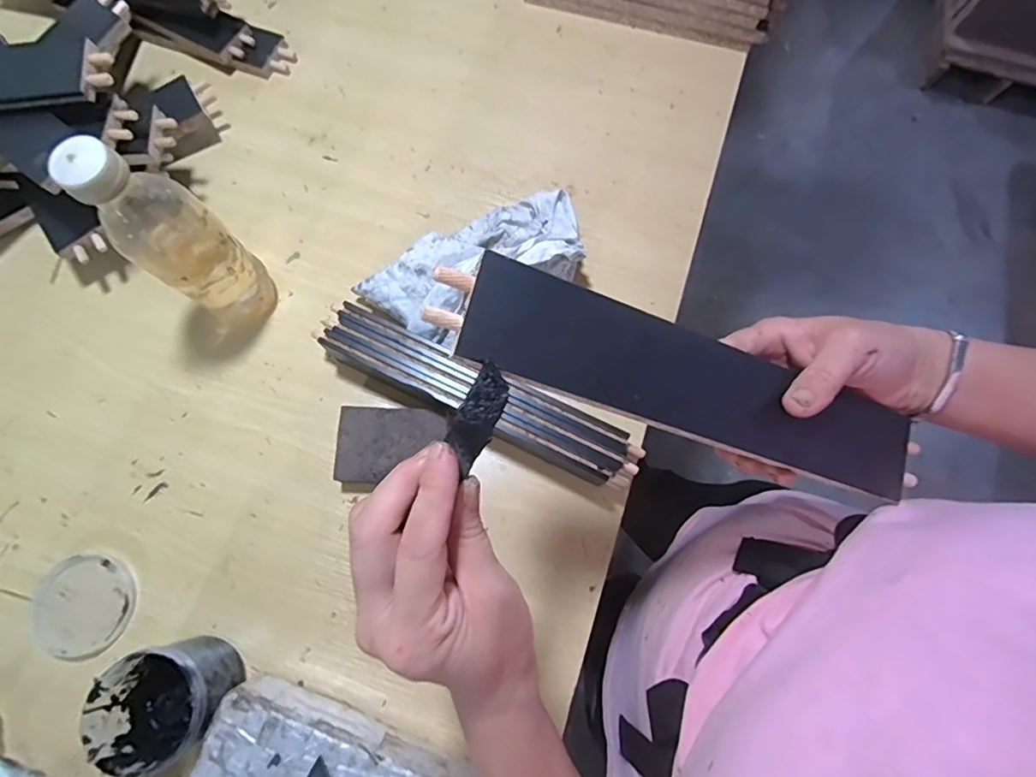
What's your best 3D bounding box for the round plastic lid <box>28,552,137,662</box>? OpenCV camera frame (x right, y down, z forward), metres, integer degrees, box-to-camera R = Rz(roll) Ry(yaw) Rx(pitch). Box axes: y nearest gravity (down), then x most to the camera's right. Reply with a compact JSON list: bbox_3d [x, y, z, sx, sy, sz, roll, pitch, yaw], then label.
[{"bbox_3d":[-0.381,0.190,0.449,0.088,0.004,0.084,0,75,-1],"label":"round plastic lid"}]

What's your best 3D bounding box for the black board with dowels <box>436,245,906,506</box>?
[{"bbox_3d":[0.102,0.001,0.281,0.300,0.008,0.055,19,76,-15],"label":"black board with dowels"}]

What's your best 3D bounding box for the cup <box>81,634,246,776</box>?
[{"bbox_3d":[-0.273,0.241,0.406,0.079,0.076,0.076,0,75,-1],"label":"cup"}]

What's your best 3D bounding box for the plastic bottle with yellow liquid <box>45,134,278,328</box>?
[{"bbox_3d":[-0.278,-0.117,0.439,0.069,0.214,0.062,-27,77,-8],"label":"plastic bottle with yellow liquid"}]

